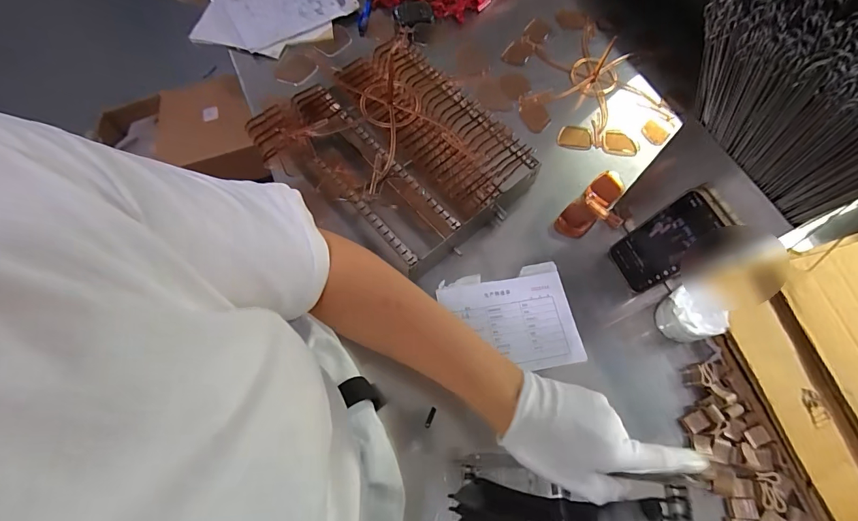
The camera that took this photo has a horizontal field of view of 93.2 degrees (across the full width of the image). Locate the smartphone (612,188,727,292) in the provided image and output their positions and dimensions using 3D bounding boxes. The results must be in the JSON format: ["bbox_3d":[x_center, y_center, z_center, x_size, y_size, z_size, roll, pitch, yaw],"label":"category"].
[{"bbox_3d":[0.294,-0.016,0.515,0.011,0.151,0.074,-14,70,-24],"label":"smartphone"}]

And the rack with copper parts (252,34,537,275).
[{"bbox_3d":[-0.044,-0.144,0.572,0.295,0.103,0.270,43,74,14],"label":"rack with copper parts"}]

